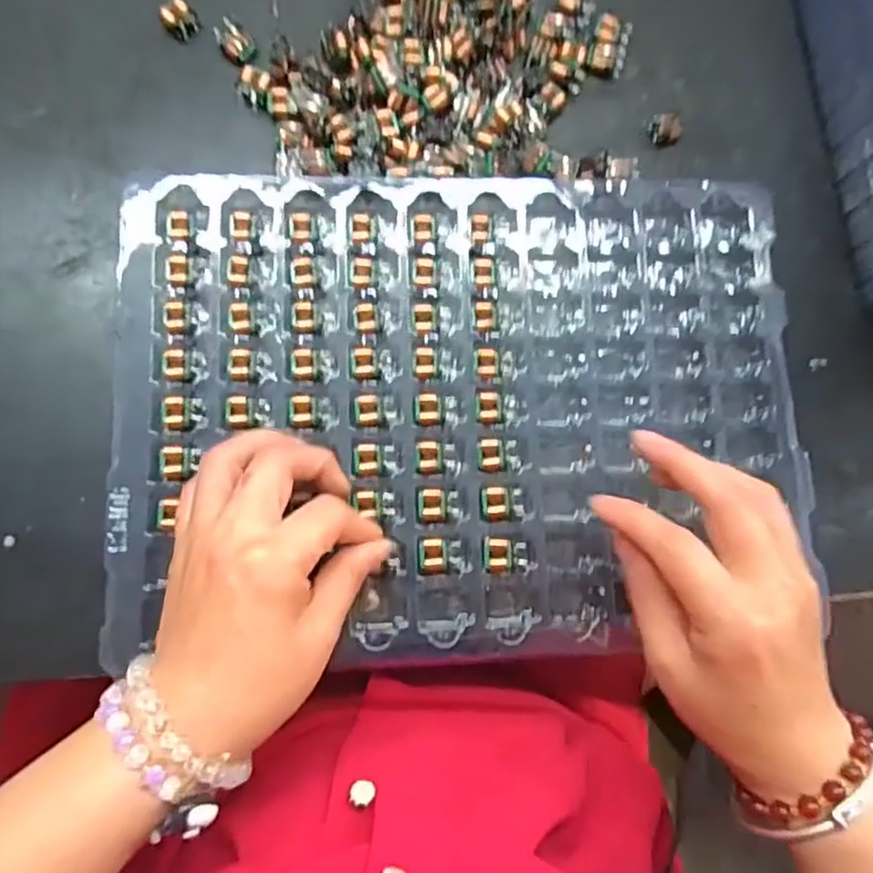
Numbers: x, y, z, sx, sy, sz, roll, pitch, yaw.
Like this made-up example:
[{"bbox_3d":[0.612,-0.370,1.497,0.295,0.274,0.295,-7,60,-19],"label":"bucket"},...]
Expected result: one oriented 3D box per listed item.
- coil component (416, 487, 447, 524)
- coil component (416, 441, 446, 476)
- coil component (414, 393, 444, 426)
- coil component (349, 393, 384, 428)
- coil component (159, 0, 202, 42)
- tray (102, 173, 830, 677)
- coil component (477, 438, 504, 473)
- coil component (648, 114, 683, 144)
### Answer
[{"bbox_3d":[-0.002,0.033,0.308,0.015,0.005,0.017,-4,82,-6],"label":"coil component"},{"bbox_3d":[-0.003,0.010,0.312,0.014,0.004,0.016,-4,82,-6],"label":"coil component"},{"bbox_3d":[-0.004,-0.014,0.316,0.014,0.004,0.017,1,82,-5],"label":"coil component"},{"bbox_3d":[-0.035,-0.013,0.312,0.016,0.007,0.016,-7,83,-6],"label":"coil component"},{"bbox_3d":[-0.135,-0.221,0.335,0.018,0.005,0.018,-38,87,-9],"label":"coil component"},{"bbox_3d":[0.016,-0.017,0.315,0.332,0.019,0.231,-2,82,-5],"label":"tray"},{"bbox_3d":[0.027,0.010,0.314,0.014,0.005,0.017,0,82,-5],"label":"coil component"},{"bbox_3d":[0.127,-0.171,0.353,0.017,0.008,0.015,-1,82,-5],"label":"coil component"}]

